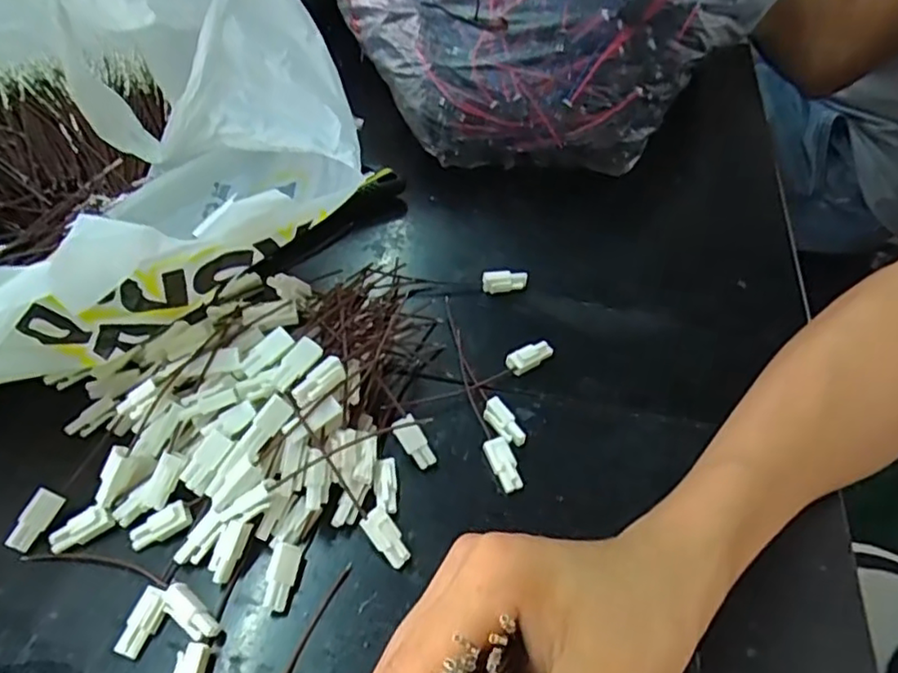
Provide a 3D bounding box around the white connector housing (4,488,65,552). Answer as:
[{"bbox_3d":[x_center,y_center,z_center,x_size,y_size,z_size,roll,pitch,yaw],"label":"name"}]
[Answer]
[{"bbox_3d":[-0.175,0.077,0.271,0.010,0.007,0.025,20,66,14],"label":"white connector housing"}]

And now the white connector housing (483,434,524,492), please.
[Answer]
[{"bbox_3d":[0.026,0.059,0.297,0.012,0.006,0.025,-18,66,-15],"label":"white connector housing"}]

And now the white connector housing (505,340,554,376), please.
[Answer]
[{"bbox_3d":[0.043,0.010,0.337,0.026,0.010,0.012,-31,58,-23],"label":"white connector housing"}]

